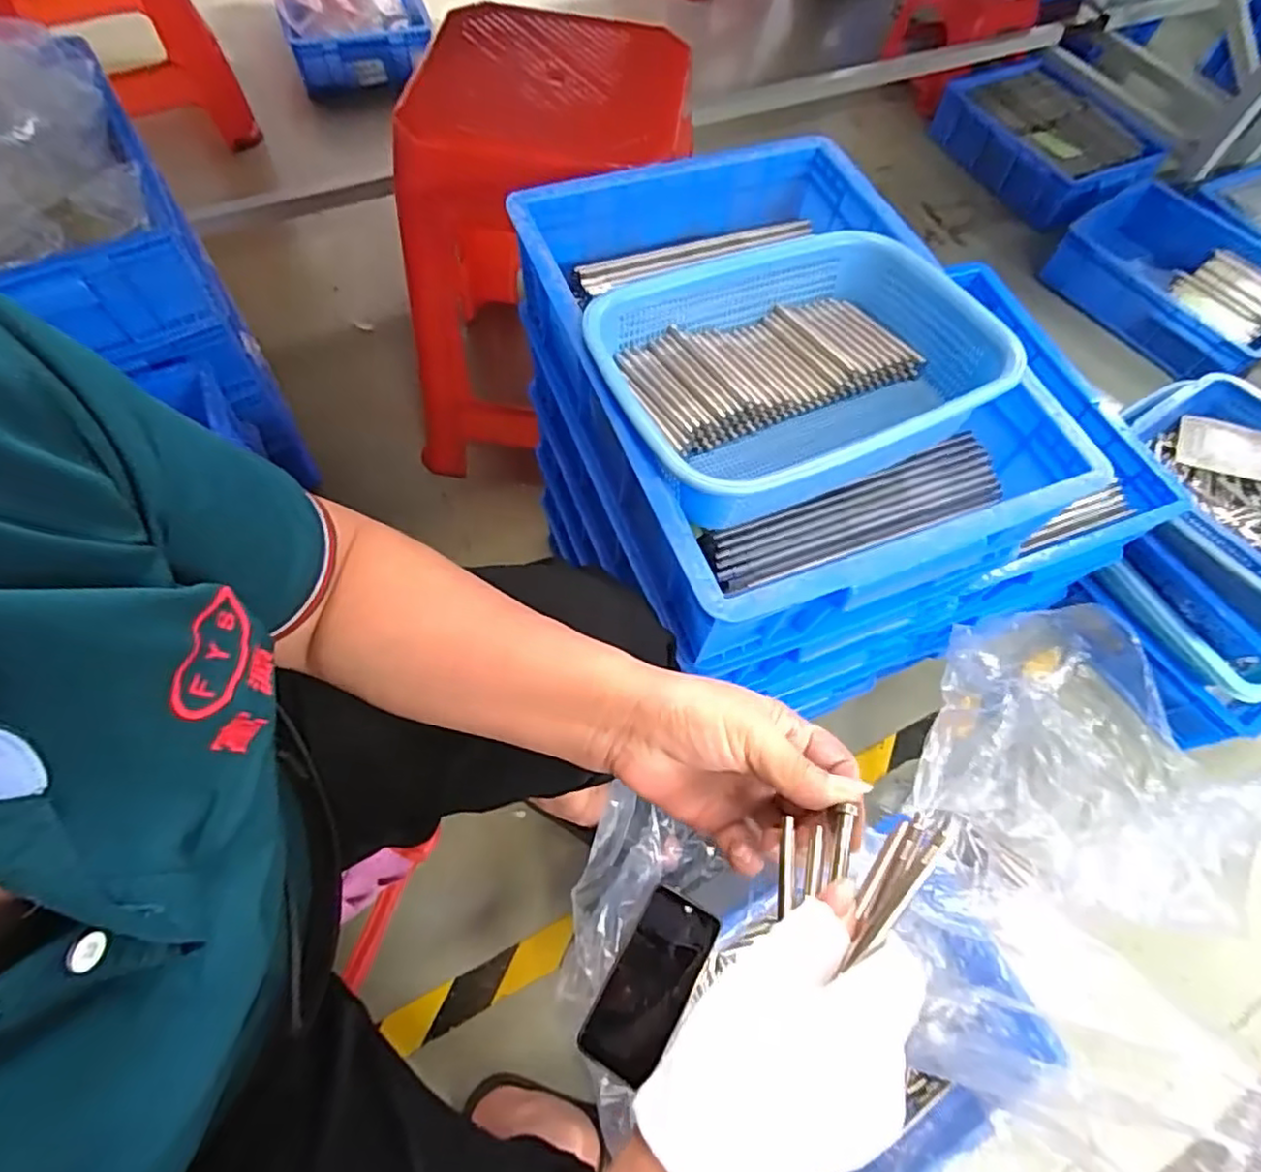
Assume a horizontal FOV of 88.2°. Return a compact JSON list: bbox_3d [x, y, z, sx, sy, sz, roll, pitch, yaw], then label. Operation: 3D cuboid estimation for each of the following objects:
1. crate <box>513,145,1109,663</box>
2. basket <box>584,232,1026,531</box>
[{"bbox_3d":[0.109,-0.170,0.522,0.303,0.125,0.400,-19,66,-13],"label":"crate"},{"bbox_3d":[0.119,-0.162,0.490,0.283,0.083,0.206,-23,67,-15],"label":"basket"}]

